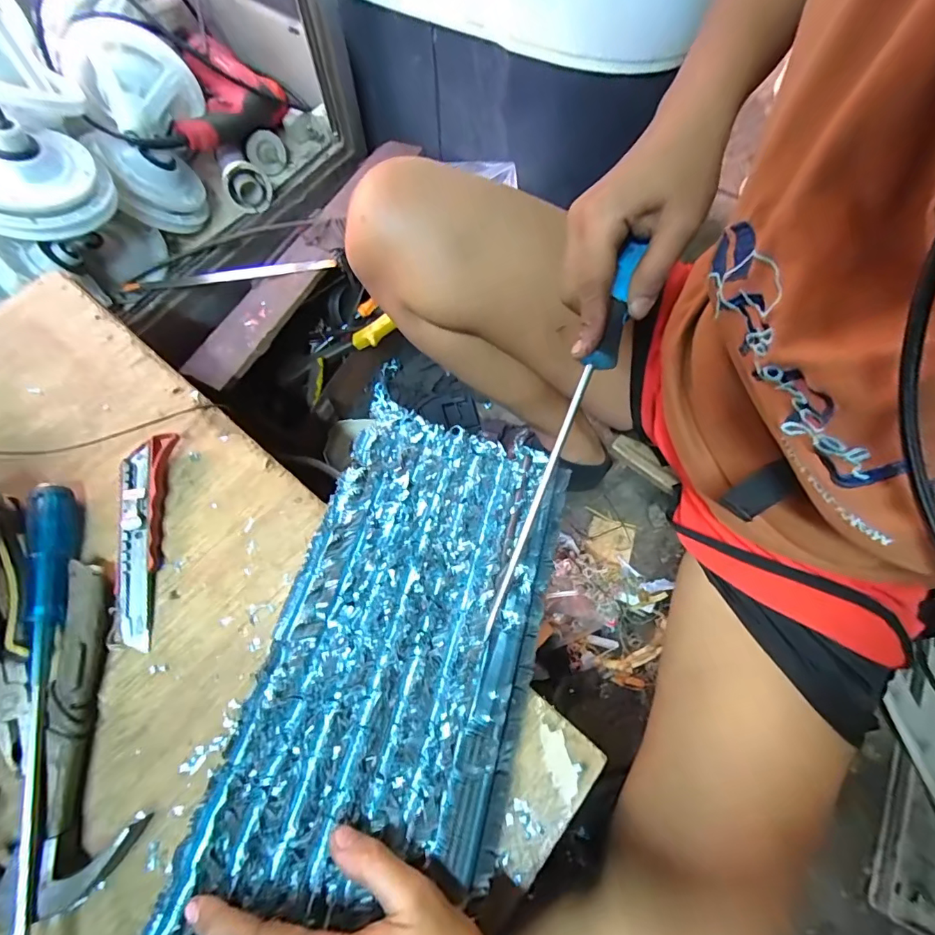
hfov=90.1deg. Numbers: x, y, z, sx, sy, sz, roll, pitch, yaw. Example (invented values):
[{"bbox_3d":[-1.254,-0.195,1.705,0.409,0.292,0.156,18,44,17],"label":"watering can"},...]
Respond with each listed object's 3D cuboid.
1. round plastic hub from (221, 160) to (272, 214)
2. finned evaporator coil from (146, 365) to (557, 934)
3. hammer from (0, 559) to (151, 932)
[{"bbox_3d":[-0.292,-0.373,0.621,0.055,0.057,0.030,-25,72,-8],"label":"round plastic hub"},{"bbox_3d":[-0.074,0.213,0.254,0.153,0.026,0.572,14,63,6],"label":"finned evaporator coil"},{"bbox_3d":[-0.256,0.163,0.303,0.072,0.031,0.196,-14,71,-5],"label":"hammer"}]

